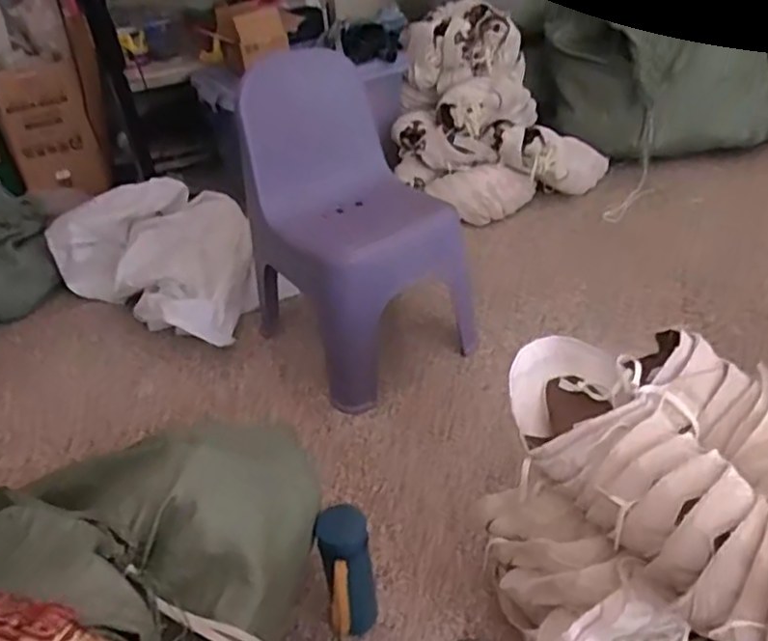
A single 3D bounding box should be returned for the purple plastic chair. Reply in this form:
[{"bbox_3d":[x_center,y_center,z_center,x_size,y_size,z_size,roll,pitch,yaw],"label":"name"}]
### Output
[{"bbox_3d":[-0.056,-0.174,1.252,0.328,0.550,0.335,-30,44,-28],"label":"purple plastic chair"}]

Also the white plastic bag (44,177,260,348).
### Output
[{"bbox_3d":[-0.457,-0.147,1.470,0.445,0.192,0.363,21,44,31],"label":"white plastic bag"}]

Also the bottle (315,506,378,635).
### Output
[{"bbox_3d":[-0.041,0.352,0.847,0.066,0.207,0.119,-11,38,-7],"label":"bottle"}]

